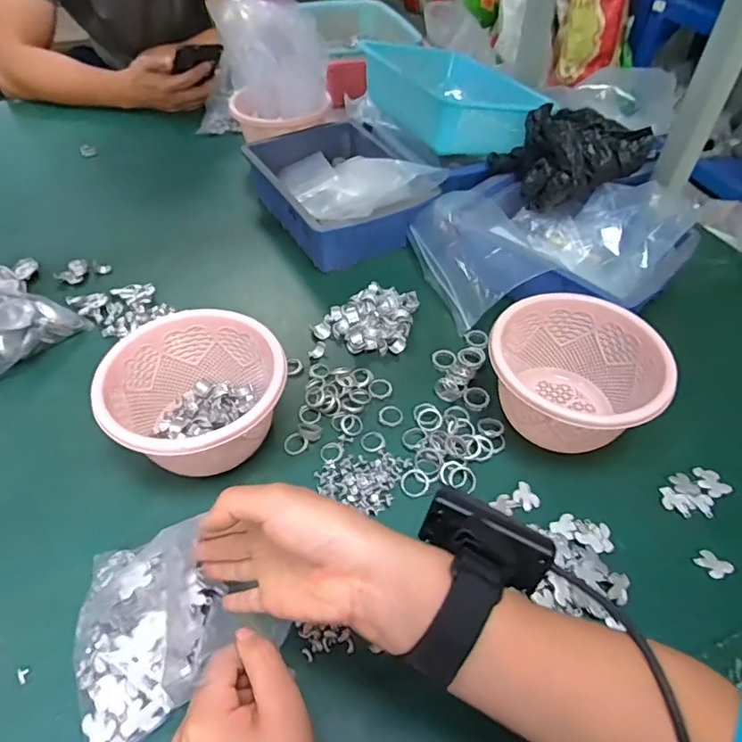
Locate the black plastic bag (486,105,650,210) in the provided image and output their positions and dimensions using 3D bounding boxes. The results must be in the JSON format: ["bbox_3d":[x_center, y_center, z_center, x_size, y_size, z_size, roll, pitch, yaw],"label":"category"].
[{"bbox_3d":[0.240,-0.265,0.661,0.145,0.086,0.120,-9,50,-9],"label":"black plastic bag"}]

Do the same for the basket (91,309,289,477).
[{"bbox_3d":[-0.156,0.024,0.479,0.144,0.091,0.132,1,49,-1],"label":"basket"}]

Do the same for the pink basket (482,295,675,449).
[{"bbox_3d":[0.177,0.008,0.490,0.143,0.092,0.141,5,49,3],"label":"pink basket"}]

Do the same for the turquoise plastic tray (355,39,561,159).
[{"bbox_3d":[0.112,-0.380,0.729,0.194,0.080,0.259,-22,53,-19],"label":"turquoise plastic tray"}]

